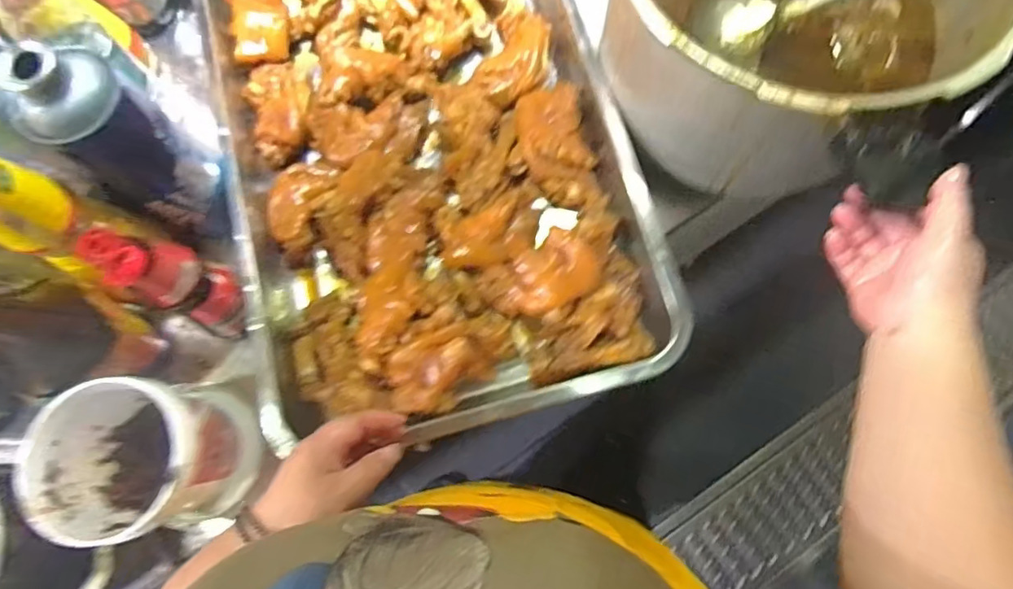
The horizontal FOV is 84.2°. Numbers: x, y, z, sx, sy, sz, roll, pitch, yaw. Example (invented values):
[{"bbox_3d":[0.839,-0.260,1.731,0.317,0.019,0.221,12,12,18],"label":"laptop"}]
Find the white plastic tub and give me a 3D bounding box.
[{"bbox_3d":[-0.314,0.144,0.491,0.123,0.151,0.125,0,75,2],"label":"white plastic tub"}]

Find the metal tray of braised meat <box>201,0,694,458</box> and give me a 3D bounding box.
[{"bbox_3d":[-0.092,-0.172,0.595,0.396,0.075,0.612,-16,75,-3],"label":"metal tray of braised meat"}]

